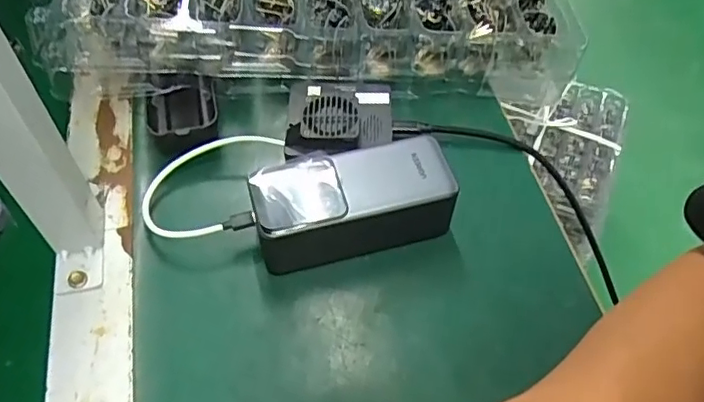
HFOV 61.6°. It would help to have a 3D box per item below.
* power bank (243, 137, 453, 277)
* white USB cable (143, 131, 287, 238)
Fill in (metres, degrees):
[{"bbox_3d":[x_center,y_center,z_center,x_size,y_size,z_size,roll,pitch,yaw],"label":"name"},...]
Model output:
[{"bbox_3d":[0.000,0.000,0.395,0.128,0.053,0.062,-9,56,-8],"label":"power bank"},{"bbox_3d":[-0.098,-0.008,0.415,0.096,0.027,0.077,-1,55,-3],"label":"white USB cable"}]

